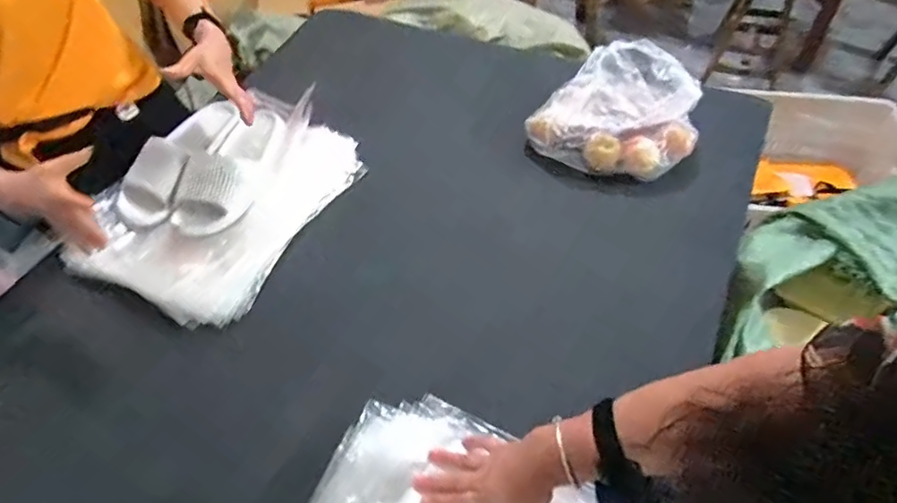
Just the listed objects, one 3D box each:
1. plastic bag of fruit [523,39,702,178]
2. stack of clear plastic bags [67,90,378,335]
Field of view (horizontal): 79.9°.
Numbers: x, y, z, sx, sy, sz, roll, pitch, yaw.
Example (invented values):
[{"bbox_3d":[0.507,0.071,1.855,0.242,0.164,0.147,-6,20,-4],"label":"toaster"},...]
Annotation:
[{"bbox_3d":[0.282,-0.238,0.887,0.255,0.104,0.207,22,58,20],"label":"plastic bag of fruit"},{"bbox_3d":[-0.364,-0.102,0.900,0.327,0.045,0.448,21,58,19],"label":"stack of clear plastic bags"}]

